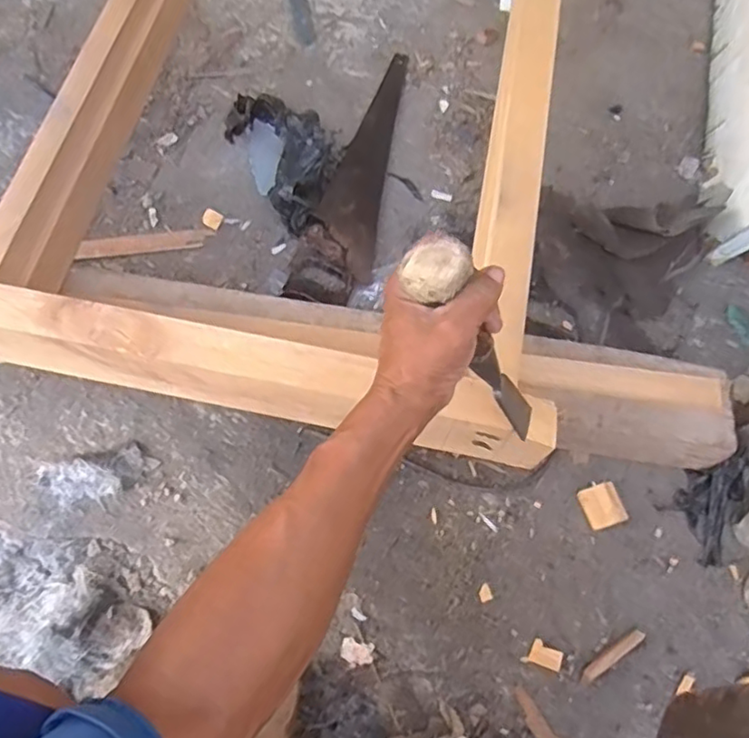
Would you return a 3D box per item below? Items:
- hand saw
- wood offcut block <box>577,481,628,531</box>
[{"bbox_3d":[-0.031,-0.291,0.916,0.103,0.025,0.452,9,68,2],"label":"hand saw"},{"bbox_3d":[0.268,0.161,0.732,0.047,0.014,0.048,-15,69,-8],"label":"wood offcut block"}]

